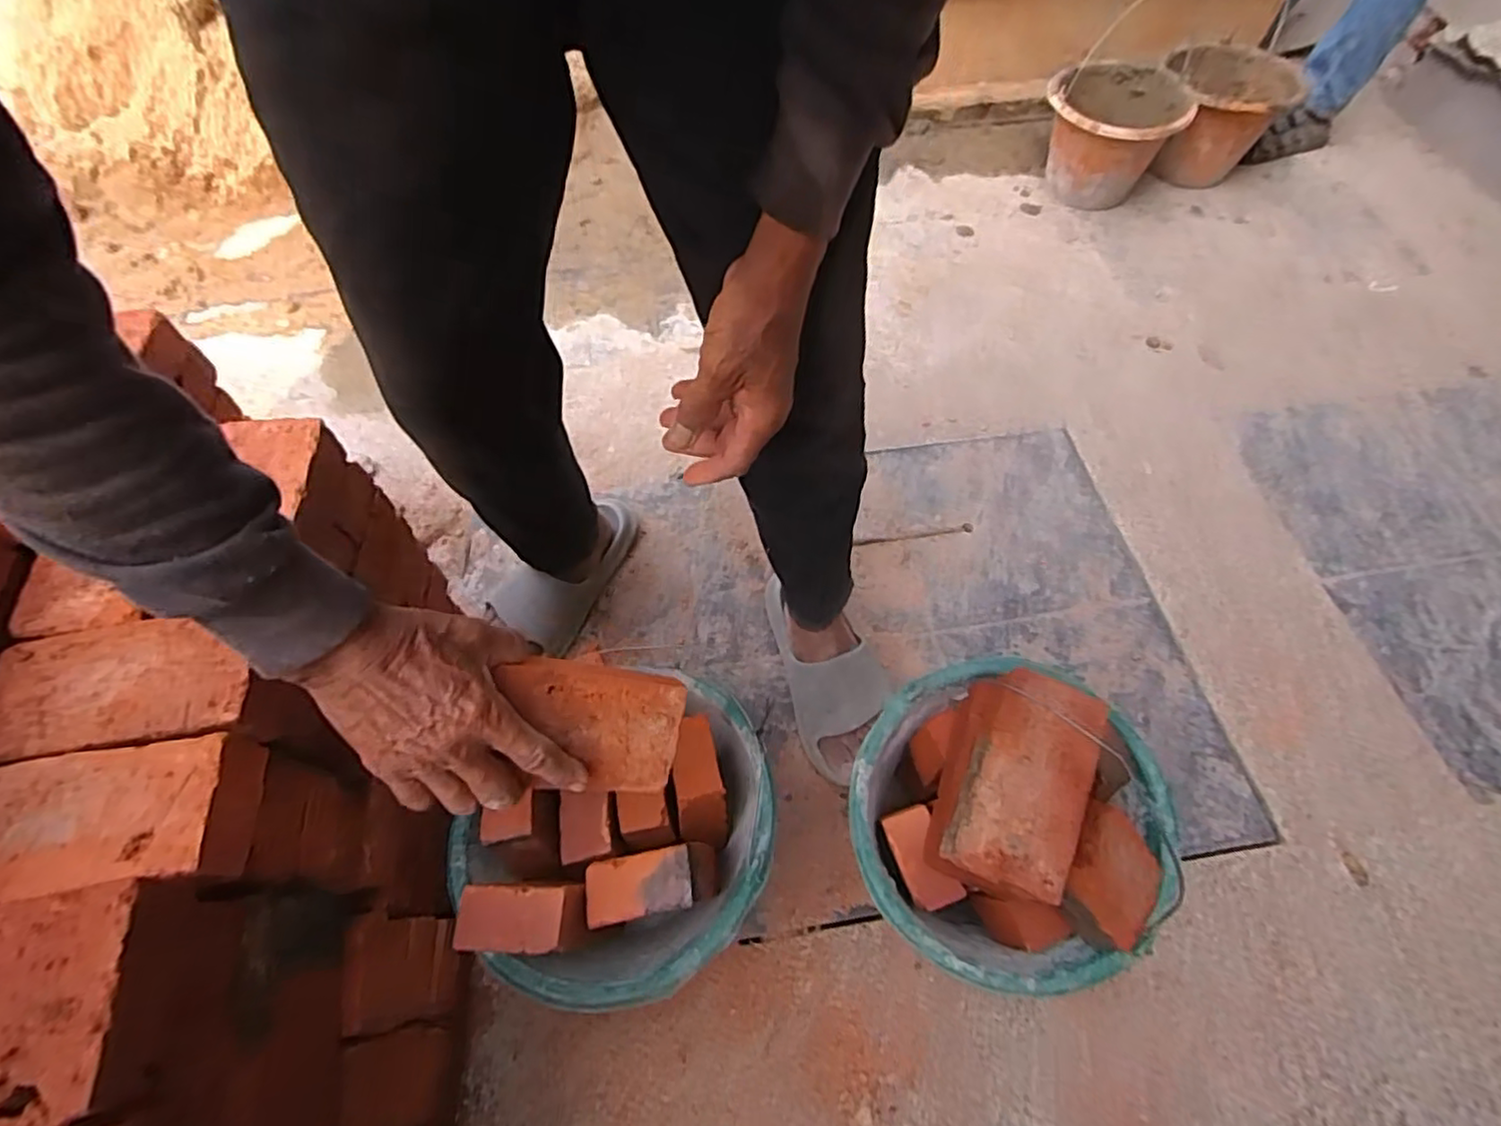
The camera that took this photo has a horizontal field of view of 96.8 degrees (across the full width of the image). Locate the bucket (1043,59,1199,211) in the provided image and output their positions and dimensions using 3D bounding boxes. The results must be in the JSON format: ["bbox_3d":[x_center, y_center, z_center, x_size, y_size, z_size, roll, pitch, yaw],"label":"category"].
[{"bbox_3d":[0.671,-0.809,1.269,0.240,0.179,0.275,29,62,12],"label":"bucket"}]

